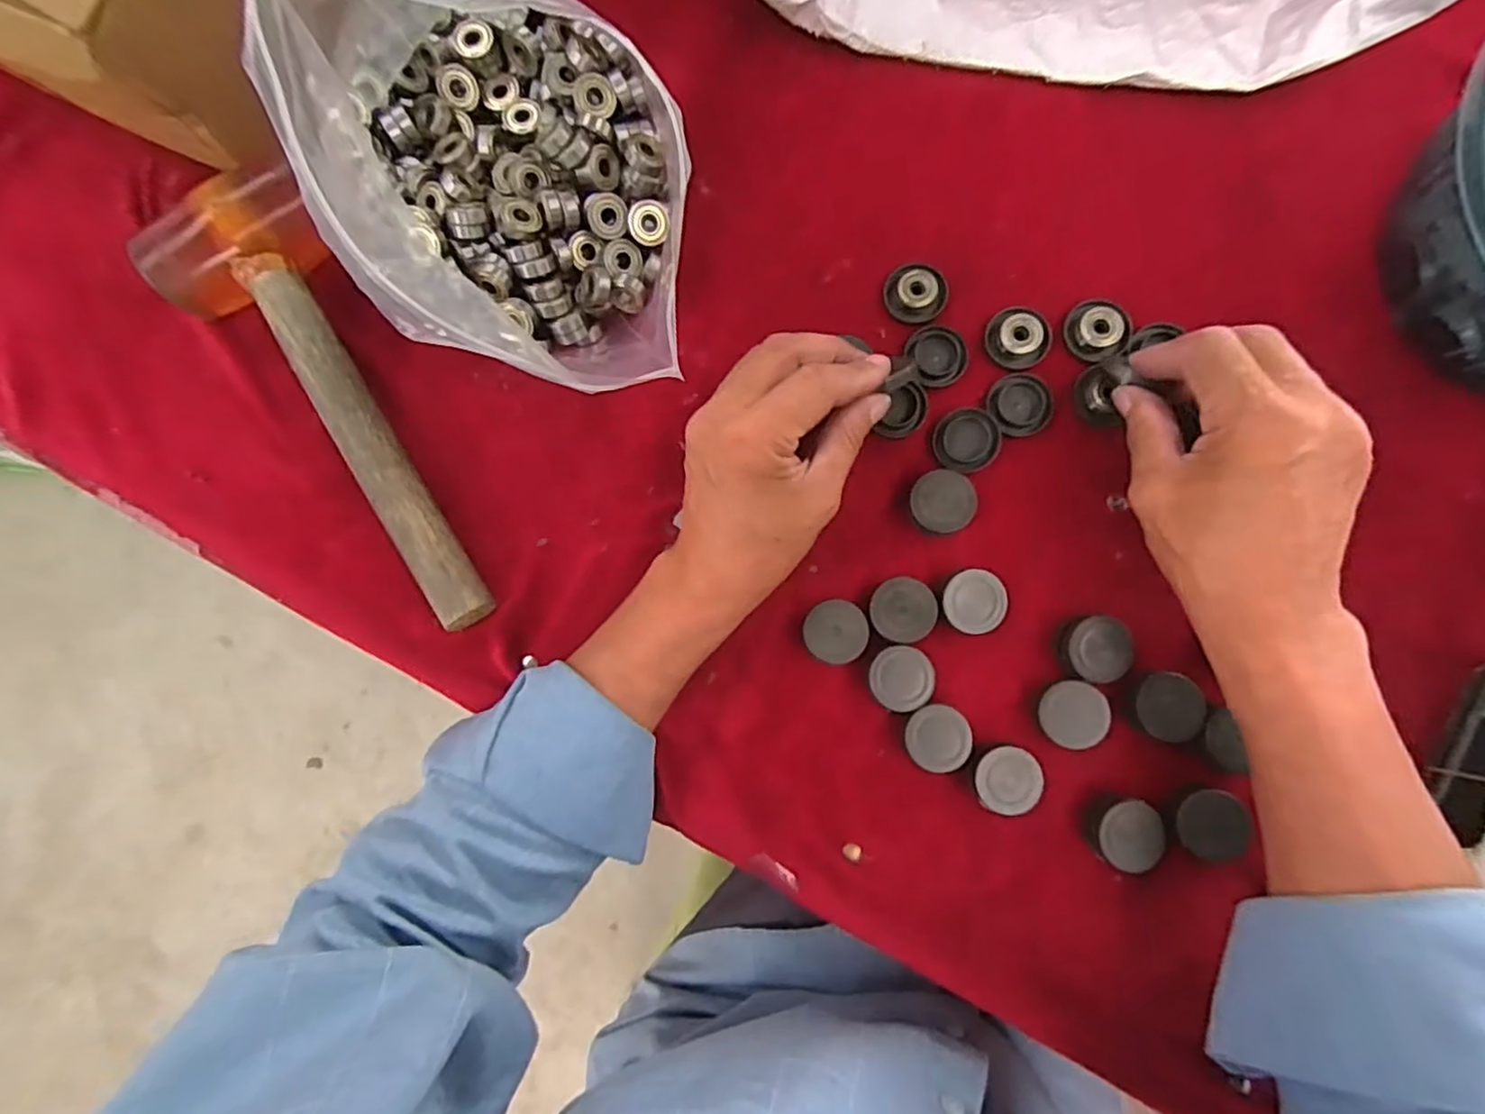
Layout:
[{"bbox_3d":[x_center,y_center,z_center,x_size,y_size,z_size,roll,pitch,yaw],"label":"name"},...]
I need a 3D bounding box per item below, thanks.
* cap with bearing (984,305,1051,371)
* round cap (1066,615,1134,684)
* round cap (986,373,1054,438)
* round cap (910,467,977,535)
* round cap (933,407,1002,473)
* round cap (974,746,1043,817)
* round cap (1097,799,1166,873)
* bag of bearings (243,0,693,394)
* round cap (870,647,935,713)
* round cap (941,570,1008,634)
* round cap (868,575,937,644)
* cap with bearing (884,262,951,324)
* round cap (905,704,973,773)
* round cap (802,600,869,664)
[{"bbox_3d":[0.147,-0.117,0.357,0.031,0.011,0.031,0,84,5],"label":"cap with bearing"},{"bbox_3d":[0.177,0.046,0.340,0.032,0.017,0.031,0,84,5],"label":"round cap"},{"bbox_3d":[0.147,-0.081,0.358,0.034,0.006,0.031,0,84,5],"label":"round cap"},{"bbox_3d":[0.104,-0.028,0.352,0.032,0.015,0.032,0,84,5],"label":"round cap"},{"bbox_3d":[0.117,-0.061,0.354,0.032,0.012,0.032,0,84,5],"label":"round cap"},{"bbox_3d":[0.130,0.110,0.335,0.031,0.015,0.032,0,84,5],"label":"round cap"},{"bbox_3d":[0.187,0.134,0.327,0.030,0.012,0.032,0,84,5],"label":"round cap"},{"bbox_3d":[-0.125,-0.208,0.316,0.151,0.165,0.198,-27,83,2],"label":"bag of bearings"},{"bbox_3d":[0.081,0.061,0.345,0.031,0.021,0.031,0,84,5],"label":"round cap"},{"bbox_3d":[0.117,0.023,0.347,0.030,0.020,0.031,0,84,5],"label":"round cap"},{"bbox_3d":[0.082,0.027,0.350,0.032,0.020,0.032,0,84,5],"label":"round cap"},{"bbox_3d":[0.095,-0.143,0.364,0.033,0.012,0.031,0,84,5],"label":"cap with bearing"},{"bbox_3d":[0.098,0.091,0.341,0.032,0.016,0.032,0,84,5],"label":"round cap"},{"bbox_3d":[0.049,0.039,0.353,0.032,0.018,0.031,0,84,5],"label":"round cap"}]

